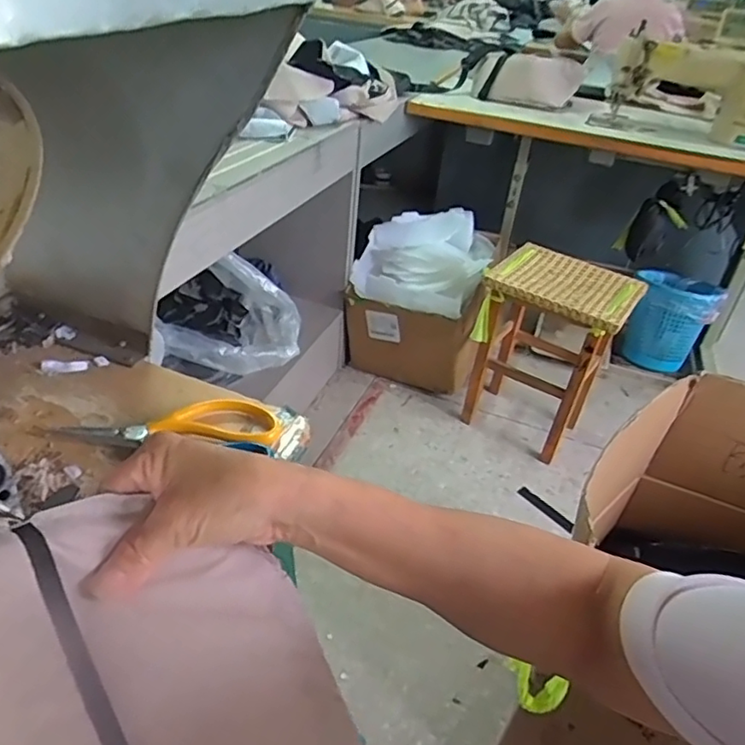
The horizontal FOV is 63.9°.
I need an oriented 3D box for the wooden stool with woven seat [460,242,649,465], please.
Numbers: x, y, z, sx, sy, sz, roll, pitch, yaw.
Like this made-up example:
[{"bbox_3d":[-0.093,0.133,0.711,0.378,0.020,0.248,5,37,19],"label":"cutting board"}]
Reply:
[{"bbox_3d":[0.466,-0.046,1.641,0.341,0.504,0.313,21,37,20],"label":"wooden stool with woven seat"}]

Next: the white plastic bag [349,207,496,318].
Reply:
[{"bbox_3d":[0.157,-0.354,1.795,0.371,0.161,0.430,13,35,9],"label":"white plastic bag"}]

